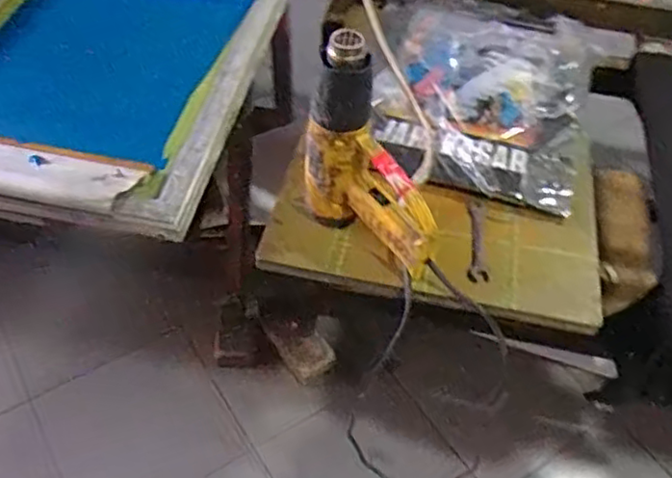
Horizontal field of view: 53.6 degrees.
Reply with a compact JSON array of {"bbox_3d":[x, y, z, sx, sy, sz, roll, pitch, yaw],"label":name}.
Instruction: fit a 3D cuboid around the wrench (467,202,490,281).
[{"bbox_3d":[0.174,0.004,0.812,0.025,0.015,0.132,9,48,4],"label":"wrench"}]

